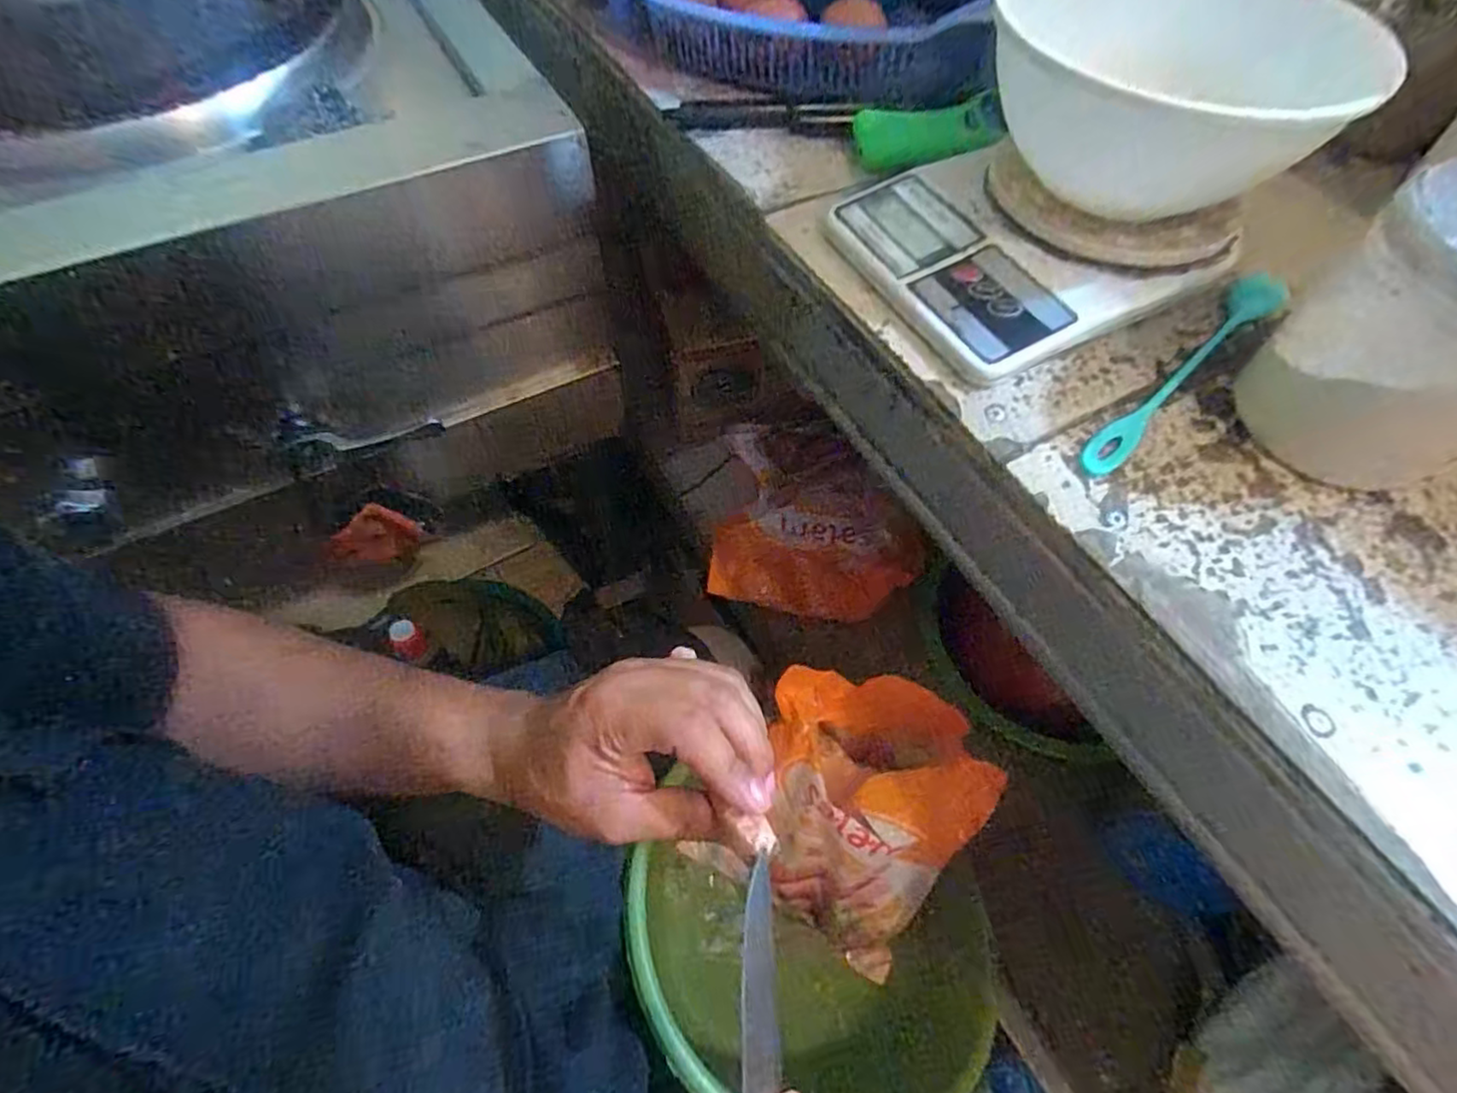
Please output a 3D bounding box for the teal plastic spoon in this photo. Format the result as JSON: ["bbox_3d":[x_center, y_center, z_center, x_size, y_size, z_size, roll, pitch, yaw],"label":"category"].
[{"bbox_3d":[0.230,-0.088,0.334,0.024,0.011,0.181,41,67,20],"label":"teal plastic spoon"}]

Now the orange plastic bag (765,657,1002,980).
[{"bbox_3d":[0.104,0.213,0.562,0.180,0.162,0.181,31,64,15],"label":"orange plastic bag"}]

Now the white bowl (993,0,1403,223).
[{"bbox_3d":[0.210,-0.220,0.333,0.155,0.072,0.155,1,60,-1],"label":"white bowl"}]

